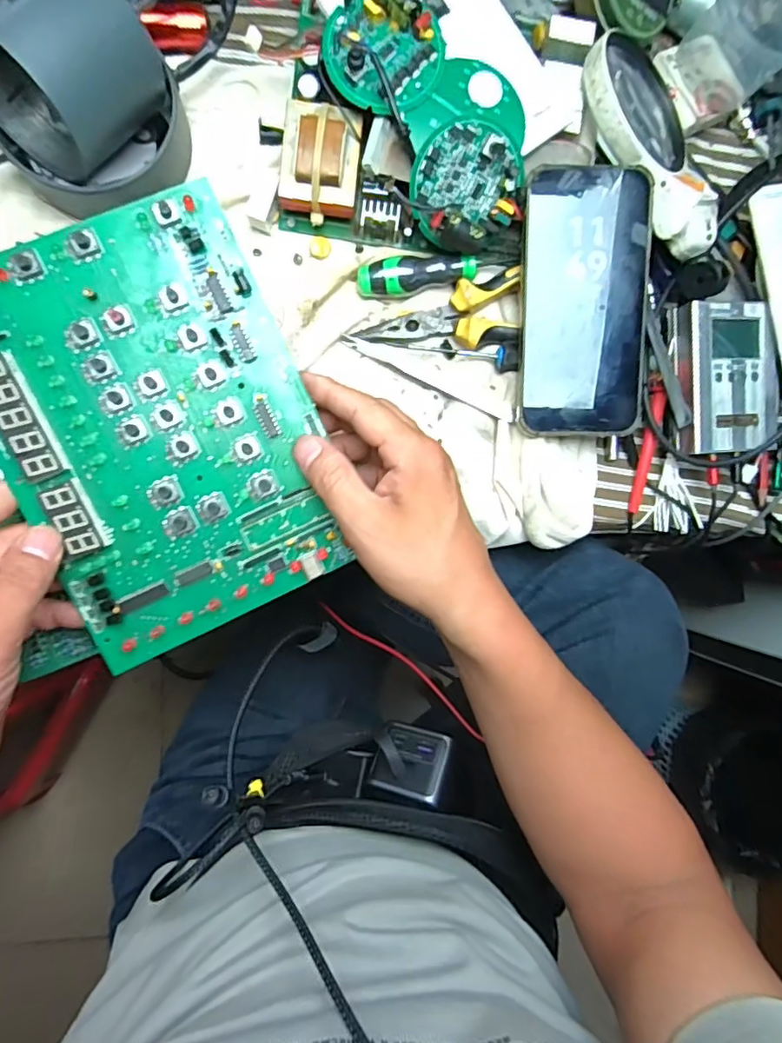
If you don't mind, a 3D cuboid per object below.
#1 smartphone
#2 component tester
[{"bbox_3d":[0.123,-0.136,0.352,0.079,0.007,0.158,1,99,2],"label":"smartphone"},{"bbox_3d":[0.232,-0.101,0.389,0.066,0.020,0.103,-5,92,-8],"label":"component tester"}]

